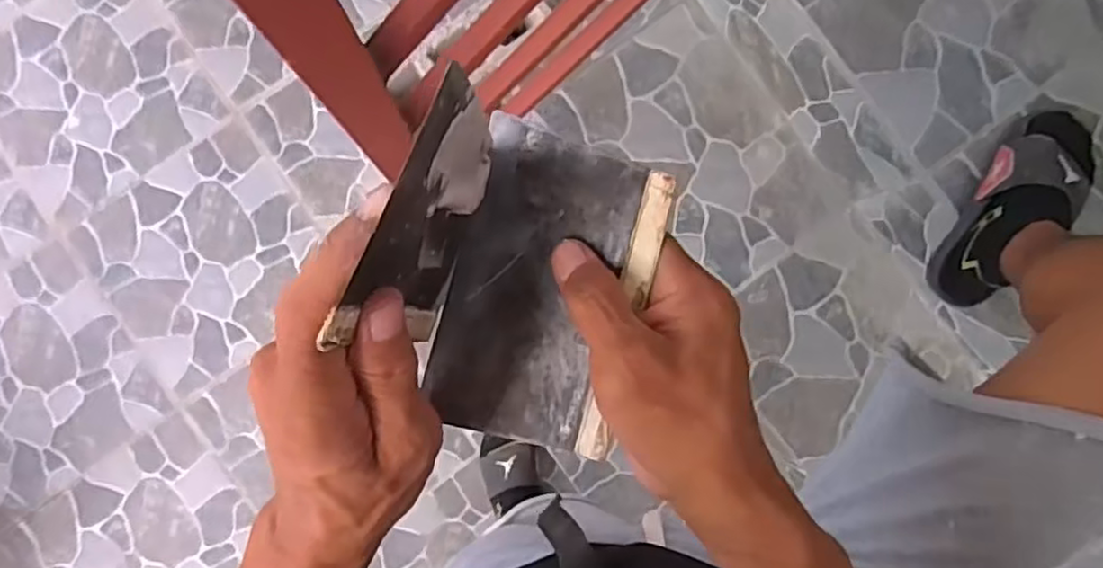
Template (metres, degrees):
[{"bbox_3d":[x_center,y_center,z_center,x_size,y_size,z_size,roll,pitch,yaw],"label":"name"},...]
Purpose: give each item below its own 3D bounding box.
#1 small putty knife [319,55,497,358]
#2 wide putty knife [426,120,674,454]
[{"bbox_3d":[-0.043,-0.019,0.259,0.011,0.119,0.093,27,83,2],"label":"small putty knife"},{"bbox_3d":[-0.004,0.003,0.305,0.087,0.008,0.129,17,94,23],"label":"wide putty knife"}]

